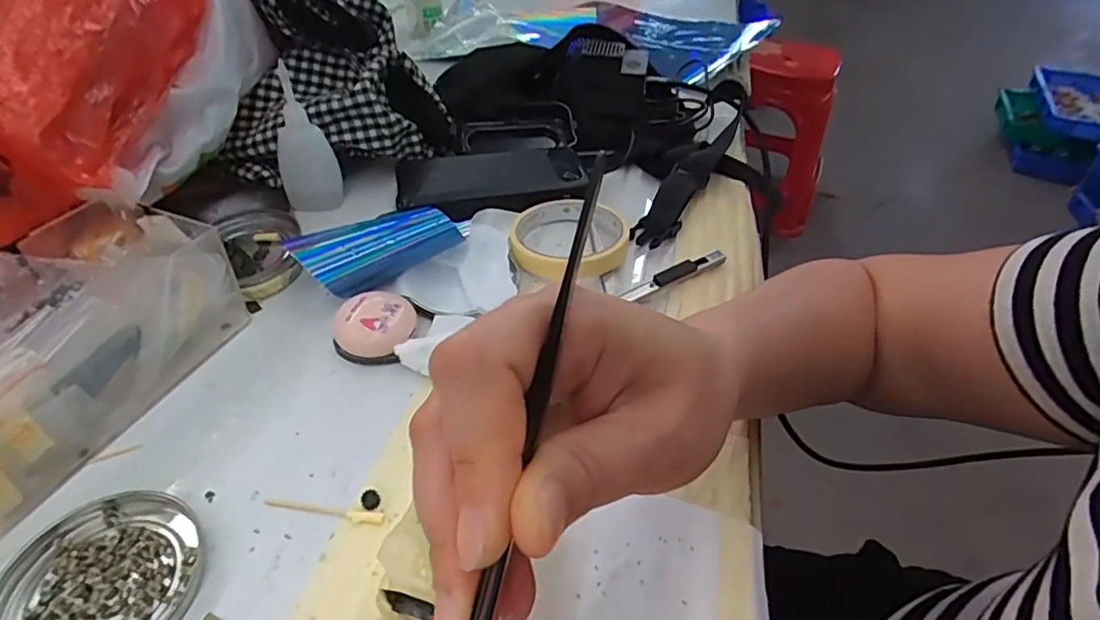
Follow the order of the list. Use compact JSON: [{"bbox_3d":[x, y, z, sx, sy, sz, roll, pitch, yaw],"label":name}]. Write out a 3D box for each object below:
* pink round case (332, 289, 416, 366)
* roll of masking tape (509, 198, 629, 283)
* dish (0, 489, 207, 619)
[{"bbox_3d":[-0.108,0.010,0.360,0.045,0.025,0.046,2,43,-2],"label":"pink round case"},{"bbox_3d":[0.015,-0.056,0.437,0.084,0.018,0.088,2,43,-2],"label":"roll of masking tape"},{"bbox_3d":[-0.195,0.117,0.251,0.080,0.007,0.077,2,43,-2],"label":"dish"}]

